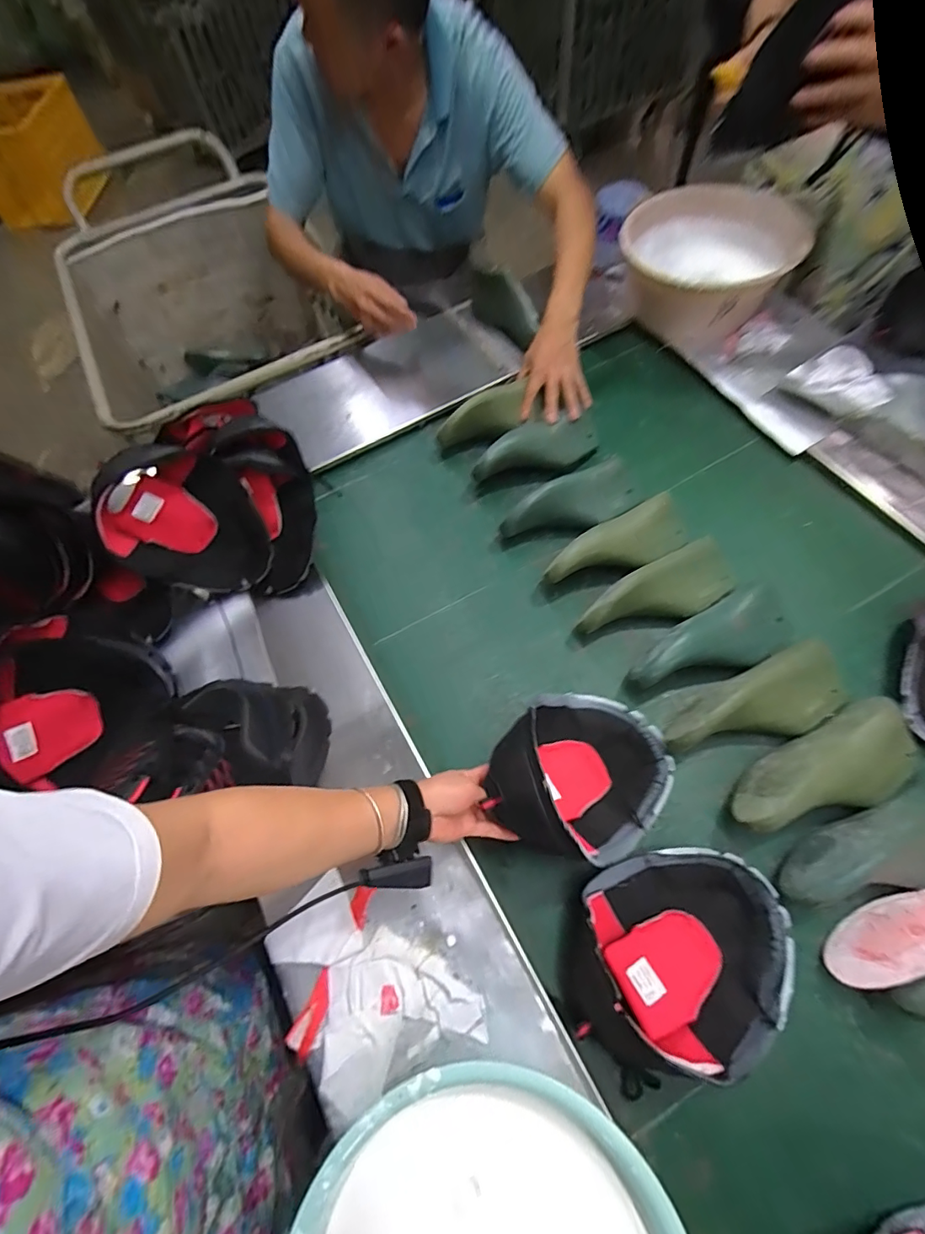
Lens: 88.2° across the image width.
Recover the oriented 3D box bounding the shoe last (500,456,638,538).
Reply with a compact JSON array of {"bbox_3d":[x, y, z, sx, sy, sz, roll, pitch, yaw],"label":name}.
[{"bbox_3d":[0.182,-0.181,0.768,0.243,0.066,0.102,-32,69,-13],"label":"shoe last"}]

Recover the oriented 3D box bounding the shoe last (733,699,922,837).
[{"bbox_3d":[0.432,0.188,0.562,0.242,0.079,0.098,-26,67,-10],"label":"shoe last"}]

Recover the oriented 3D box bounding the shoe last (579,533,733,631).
[{"bbox_3d":[0.276,-0.033,0.688,0.233,0.078,0.096,-23,67,-9],"label":"shoe last"}]

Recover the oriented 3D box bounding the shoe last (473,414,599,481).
[{"bbox_3d":[0.124,-0.293,0.820,0.231,0.073,0.084,-17,66,-6],"label":"shoe last"}]

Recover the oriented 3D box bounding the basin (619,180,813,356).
[{"bbox_3d":[0.462,-0.666,0.921,0.319,0.143,0.286,11,66,6],"label":"basin"}]

